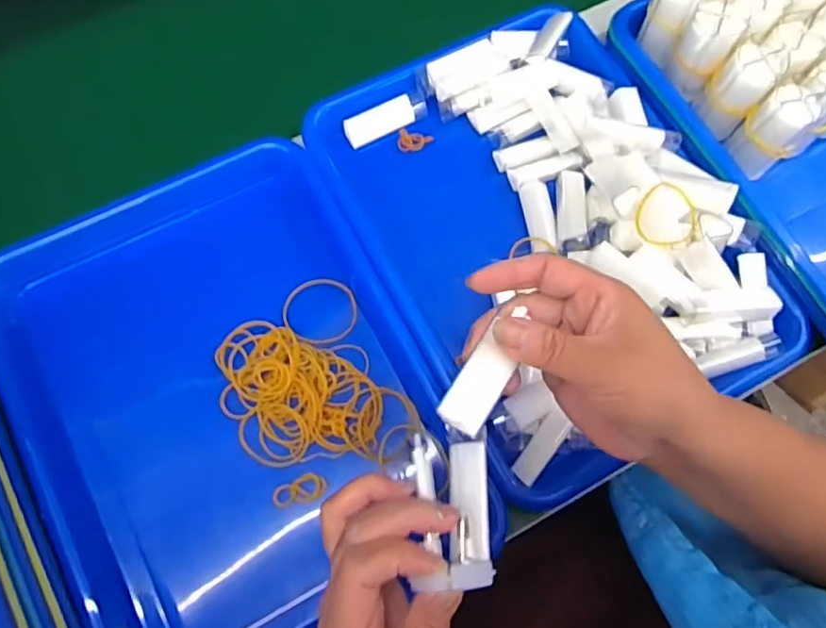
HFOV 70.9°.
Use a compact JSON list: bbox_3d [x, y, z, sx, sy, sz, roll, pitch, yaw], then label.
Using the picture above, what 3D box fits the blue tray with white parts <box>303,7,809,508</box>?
[{"bbox_3d":[0.096,-0.065,0.413,0.249,0.053,0.324,-27,76,-9],"label":"blue tray with white parts"}]

